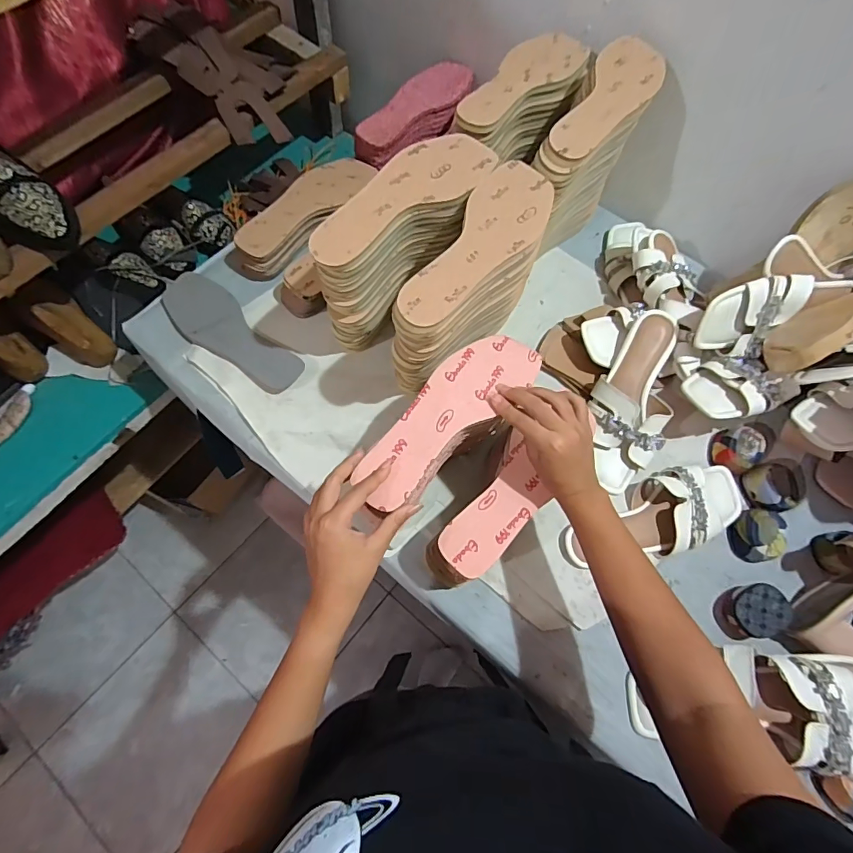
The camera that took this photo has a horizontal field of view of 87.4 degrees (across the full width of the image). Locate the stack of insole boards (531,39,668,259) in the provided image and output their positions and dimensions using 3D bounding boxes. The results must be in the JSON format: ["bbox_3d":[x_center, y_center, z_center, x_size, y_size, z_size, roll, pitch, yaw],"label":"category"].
[{"bbox_3d":[0.214,-0.346,0.619,0.080,0.227,0.254,28,68,9],"label":"stack of insole boards"}]

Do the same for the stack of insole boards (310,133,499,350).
[{"bbox_3d":[-0.026,-0.203,0.563,0.081,0.210,0.225,38,70,12],"label":"stack of insole boards"}]

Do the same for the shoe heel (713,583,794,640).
[{"bbox_3d":[0.376,0.213,0.514,0.063,0.038,0.055,-9,68,-7],"label":"shoe heel"}]

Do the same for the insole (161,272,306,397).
[{"bbox_3d":[-0.282,-0.136,0.631,0.254,0.010,0.083,39,71,13],"label":"insole"}]

